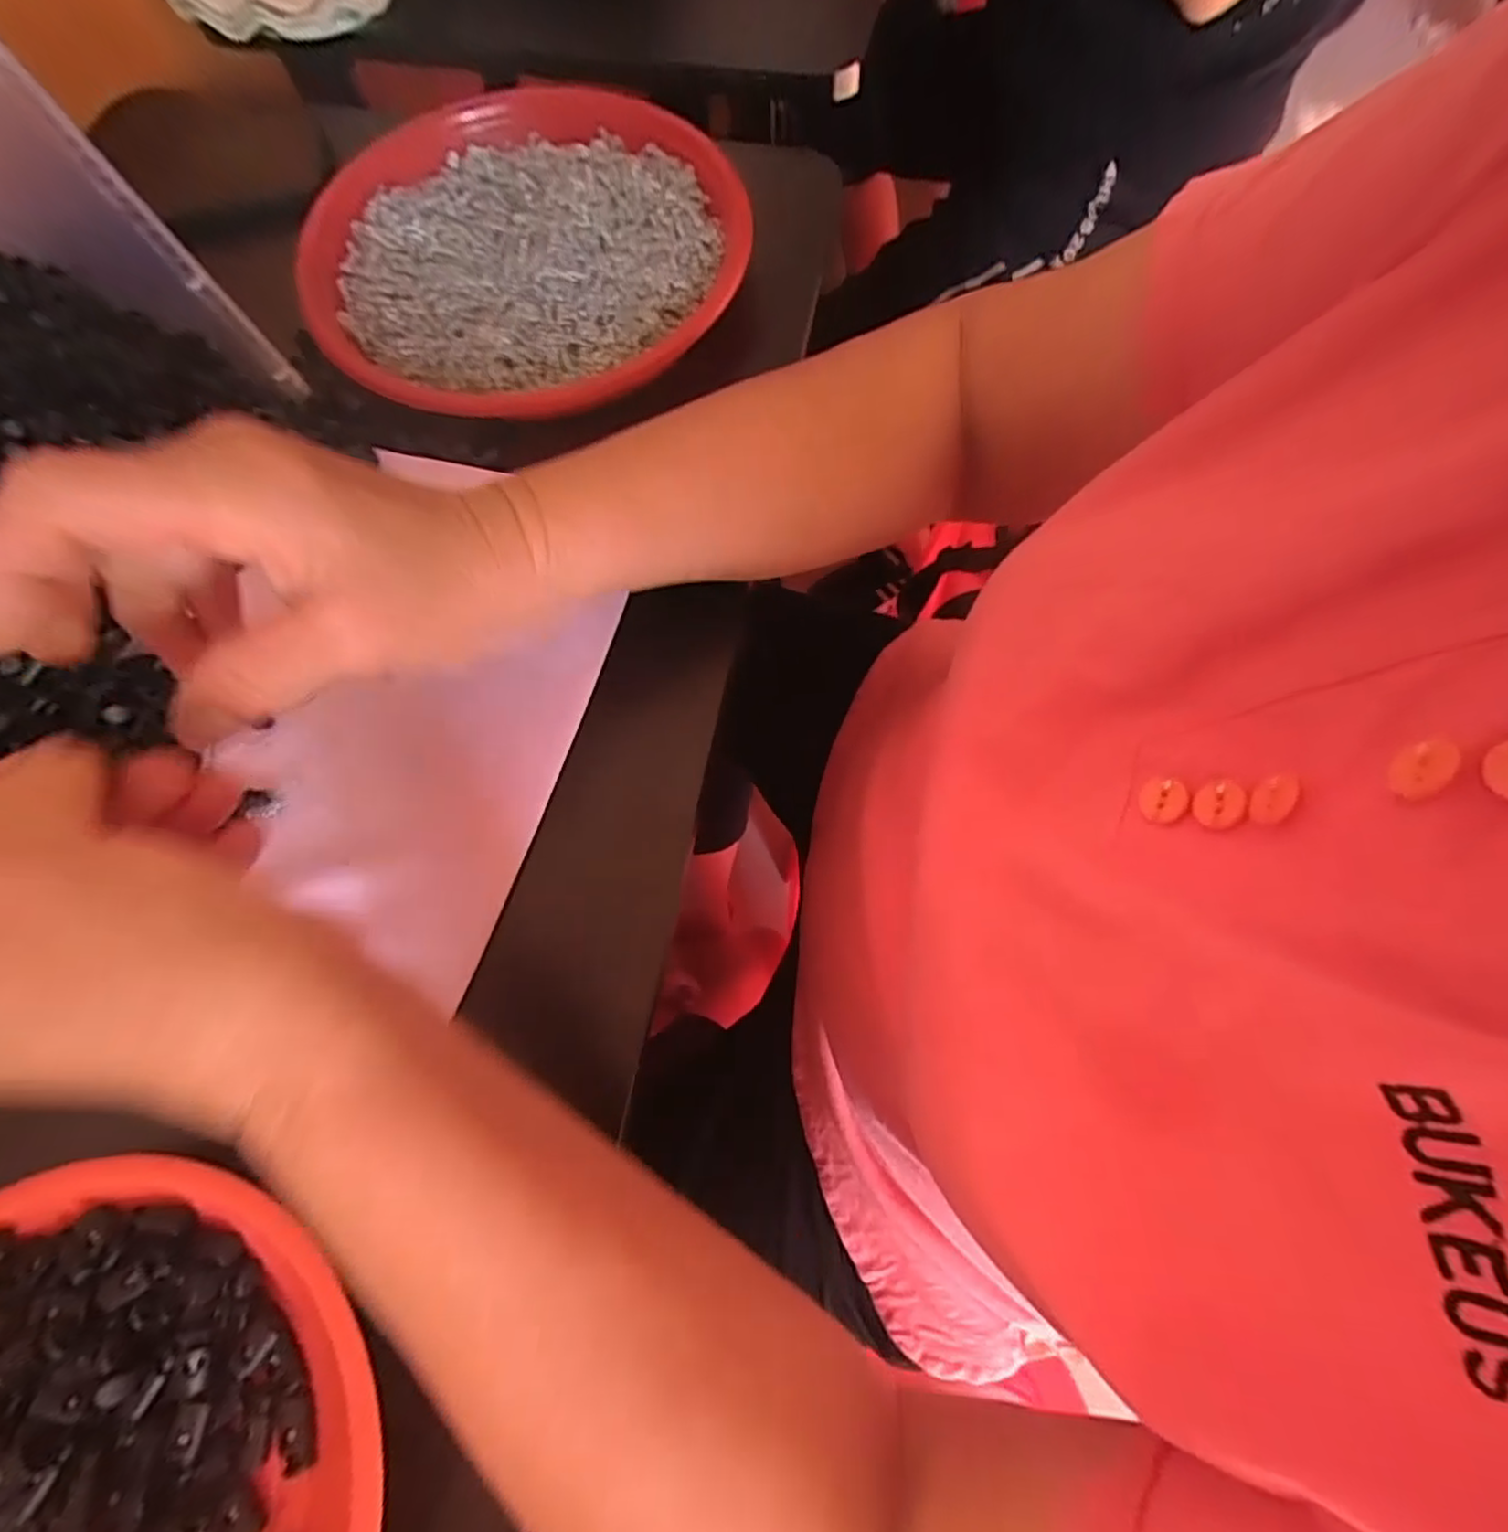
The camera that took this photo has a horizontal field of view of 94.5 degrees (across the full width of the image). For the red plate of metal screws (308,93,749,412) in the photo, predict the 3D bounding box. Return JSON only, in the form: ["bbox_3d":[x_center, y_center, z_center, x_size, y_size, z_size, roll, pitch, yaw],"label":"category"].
[{"bbox_3d":[-0.121,-0.278,0.378,0.222,0.026,0.225,-1,71,2],"label":"red plate of metal screws"}]

